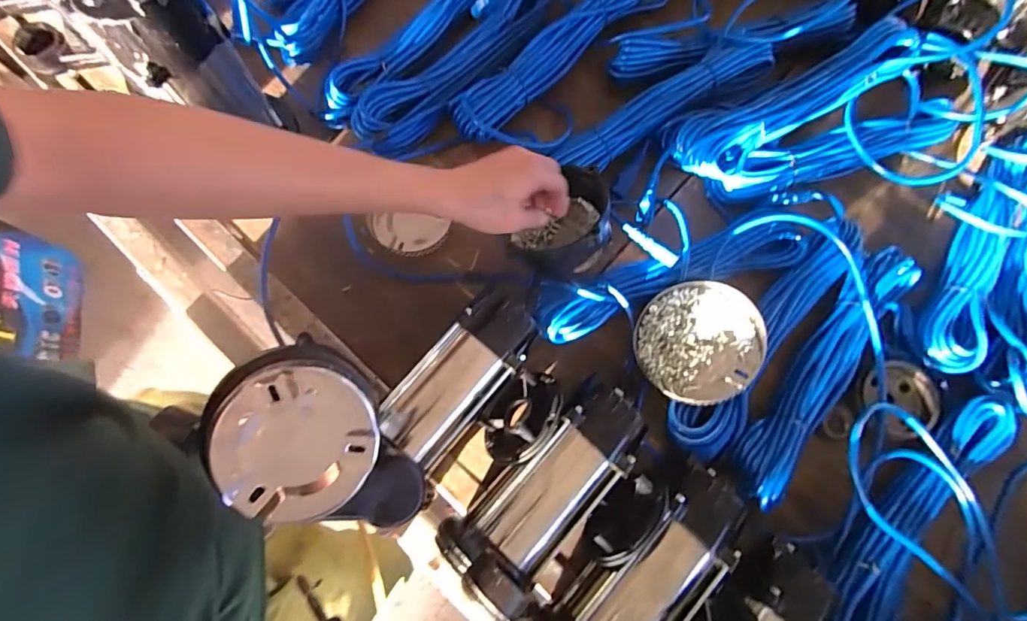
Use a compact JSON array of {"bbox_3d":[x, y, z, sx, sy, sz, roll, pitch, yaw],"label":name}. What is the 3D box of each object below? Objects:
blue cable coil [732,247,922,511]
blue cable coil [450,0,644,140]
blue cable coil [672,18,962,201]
[{"bbox_3d":[0.363,0.067,0.581,0.069,0.038,0.352,39,77,8],"label":"blue cable coil"},{"bbox_3d":[0.053,-0.354,0.664,0.073,0.044,0.343,43,78,9],"label":"blue cable coil"},{"bbox_3d":[0.385,-0.252,0.641,0.376,0.066,0.151,-19,77,-7],"label":"blue cable coil"}]

